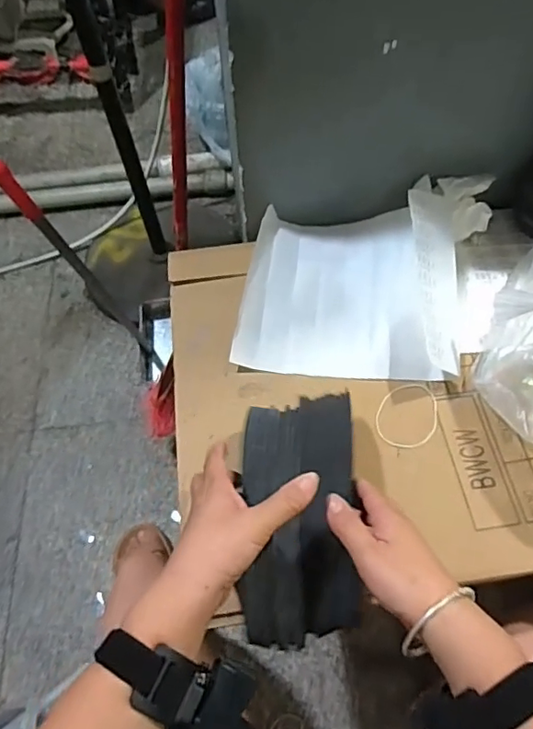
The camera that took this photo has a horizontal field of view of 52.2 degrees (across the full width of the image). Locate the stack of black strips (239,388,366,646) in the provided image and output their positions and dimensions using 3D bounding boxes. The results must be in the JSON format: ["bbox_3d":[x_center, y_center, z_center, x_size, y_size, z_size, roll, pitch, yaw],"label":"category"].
[{"bbox_3d":[0.026,0.121,0.460,0.099,0.033,0.208,3,67,2],"label":"stack of black strips"}]

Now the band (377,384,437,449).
[{"bbox_3d":[0.145,0.051,0.559,0.061,0.004,0.074,10,60,8],"label":"band"}]

